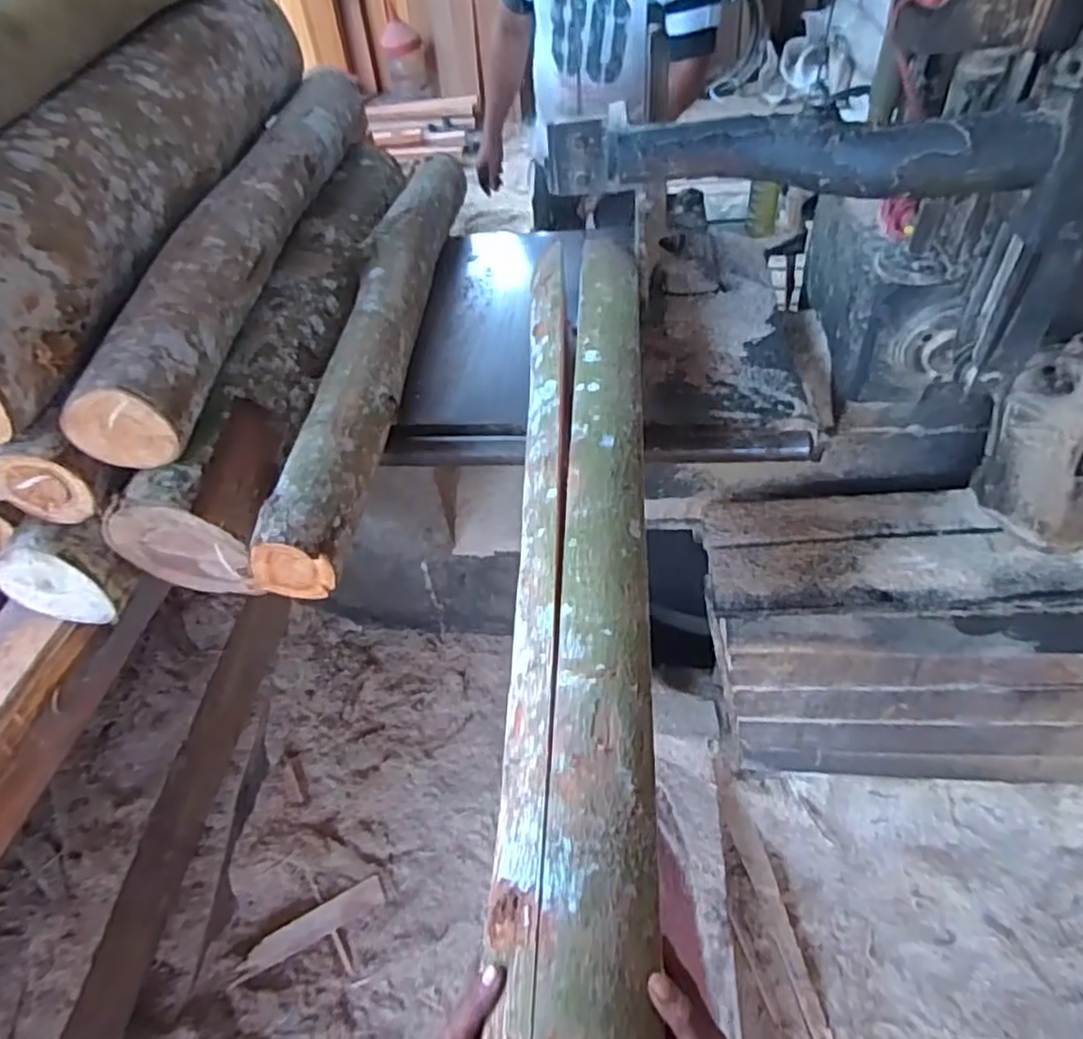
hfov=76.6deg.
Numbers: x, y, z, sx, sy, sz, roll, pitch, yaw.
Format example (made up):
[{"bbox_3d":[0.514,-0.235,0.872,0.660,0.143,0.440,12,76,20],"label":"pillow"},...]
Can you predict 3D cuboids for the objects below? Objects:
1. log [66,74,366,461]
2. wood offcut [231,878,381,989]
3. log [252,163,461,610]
[{"bbox_3d":[-0.490,-0.518,1.192,0.126,0.138,1.042,0,49,6],"label":"log"},{"bbox_3d":[-0.451,0.799,1.342,0.291,0.018,0.059,-25,51,-15],"label":"wood offcut"},{"bbox_3d":[-0.277,-0.348,1.200,0.131,0.102,1.080,-1,49,5],"label":"log"}]

